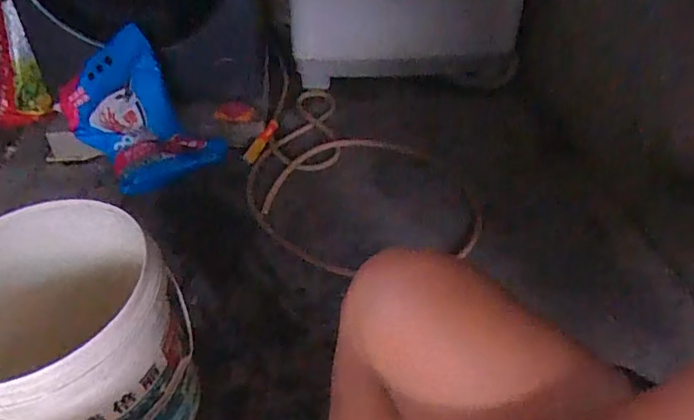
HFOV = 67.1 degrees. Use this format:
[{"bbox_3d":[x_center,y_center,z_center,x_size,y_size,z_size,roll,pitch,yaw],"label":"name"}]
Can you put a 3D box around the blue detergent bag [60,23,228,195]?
[{"bbox_3d":[-0.557,-0.300,1.351,0.379,0.346,0.274,31,48,34],"label":"blue detergent bag"}]

